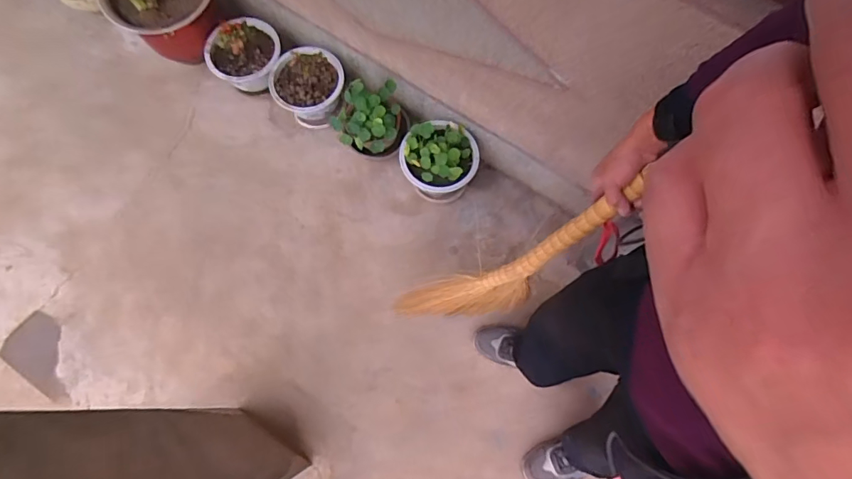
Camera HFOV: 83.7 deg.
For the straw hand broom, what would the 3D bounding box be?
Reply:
[{"bbox_3d":[0.180,0.050,0.956,0.246,0.648,0.088,-6,69,-31],"label":"straw hand broom"}]

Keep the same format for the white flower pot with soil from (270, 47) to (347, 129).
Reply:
[{"bbox_3d":[-0.352,-0.457,1.468,0.224,0.158,0.190,-26,74,-11],"label":"white flower pot with soil"}]

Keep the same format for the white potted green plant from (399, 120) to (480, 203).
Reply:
[{"bbox_3d":[0.038,-0.230,1.393,0.227,0.198,0.198,-3,71,-3],"label":"white potted green plant"}]

